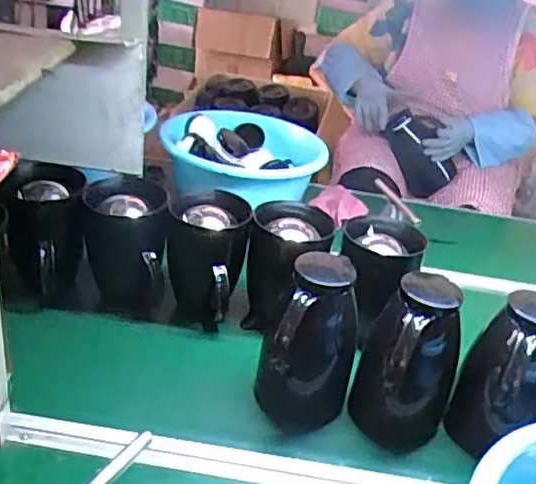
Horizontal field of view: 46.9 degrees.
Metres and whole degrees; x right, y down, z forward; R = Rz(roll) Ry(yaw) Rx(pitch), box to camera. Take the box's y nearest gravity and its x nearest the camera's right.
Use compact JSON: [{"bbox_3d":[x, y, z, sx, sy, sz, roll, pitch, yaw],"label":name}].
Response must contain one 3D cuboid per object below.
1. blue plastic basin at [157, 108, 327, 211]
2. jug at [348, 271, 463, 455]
[{"bbox_3d":[-0.046,-0.176,1.167,0.286,0.111,0.286,7,28,-4],"label":"blue plastic basin"},{"bbox_3d":[0.181,0.154,0.793,0.119,0.205,0.115,19,29,18],"label":"jug"}]

